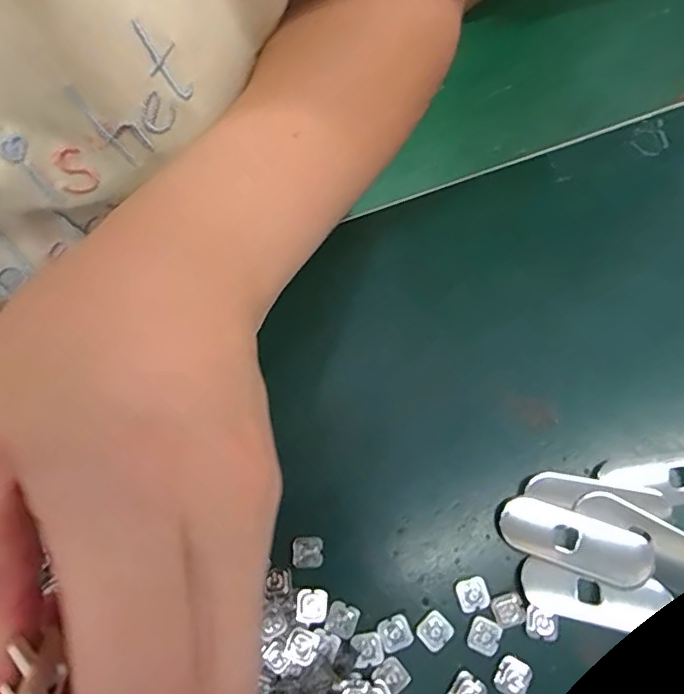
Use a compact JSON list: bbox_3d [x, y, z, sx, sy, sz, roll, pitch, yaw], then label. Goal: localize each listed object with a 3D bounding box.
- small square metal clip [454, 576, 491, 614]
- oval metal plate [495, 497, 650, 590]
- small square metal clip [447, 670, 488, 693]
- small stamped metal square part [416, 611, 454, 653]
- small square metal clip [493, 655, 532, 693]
[{"bbox_3d":[0.044,0.084,0.186,0.010,0.004,0.010,-20,74,-6],"label":"small square metal clip"},{"bbox_3d":[0.081,0.068,0.189,0.050,0.005,0.019,18,74,6],"label":"oval metal plate"},{"bbox_3d":[0.041,0.112,0.176,0.011,0.004,0.011,34,76,10],"label":"small square metal clip"},{"bbox_3d":[0.031,0.095,0.183,0.010,0.004,0.010,-40,77,-11],"label":"small stamped metal square part"},{"bbox_3d":[0.056,0.107,0.177,0.011,0.004,0.011,26,75,8],"label":"small square metal clip"}]

